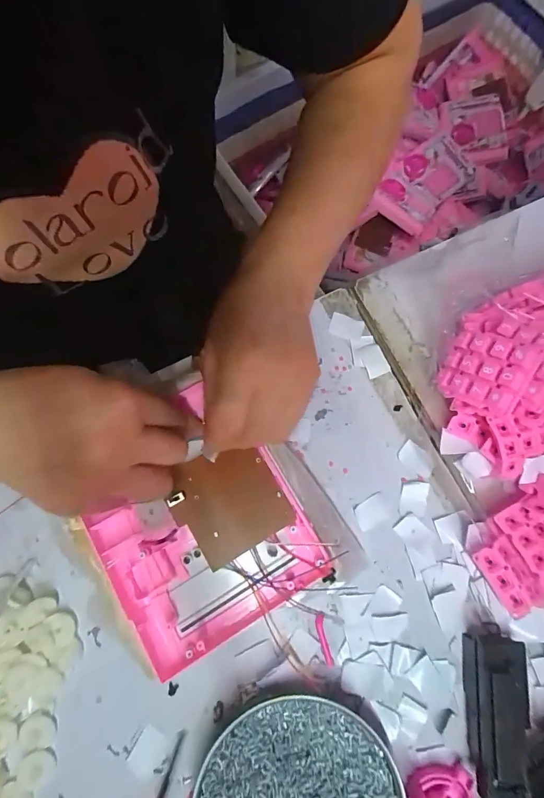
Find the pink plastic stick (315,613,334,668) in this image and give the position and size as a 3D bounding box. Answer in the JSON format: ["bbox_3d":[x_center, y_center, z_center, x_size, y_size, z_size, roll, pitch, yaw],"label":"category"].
[{"bbox_3d":[0.039,0.181,0.289,0.007,0.004,0.035,-10,77,-4],"label":"pink plastic stick"}]

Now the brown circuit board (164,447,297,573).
[{"bbox_3d":[-0.032,0.071,0.271,0.071,0.012,0.073,-30,80,-6],"label":"brown circuit board"}]

